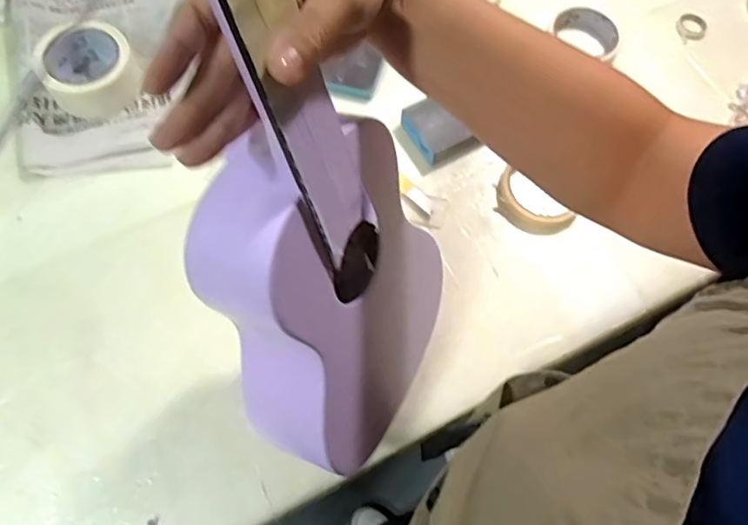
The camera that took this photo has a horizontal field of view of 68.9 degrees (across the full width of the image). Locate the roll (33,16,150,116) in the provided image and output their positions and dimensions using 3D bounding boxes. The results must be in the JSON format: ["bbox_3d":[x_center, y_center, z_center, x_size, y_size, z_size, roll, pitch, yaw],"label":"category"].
[{"bbox_3d":[-0.323,-0.222,0.621,0.095,0.057,0.112,-31,72,-13],"label":"roll"}]

